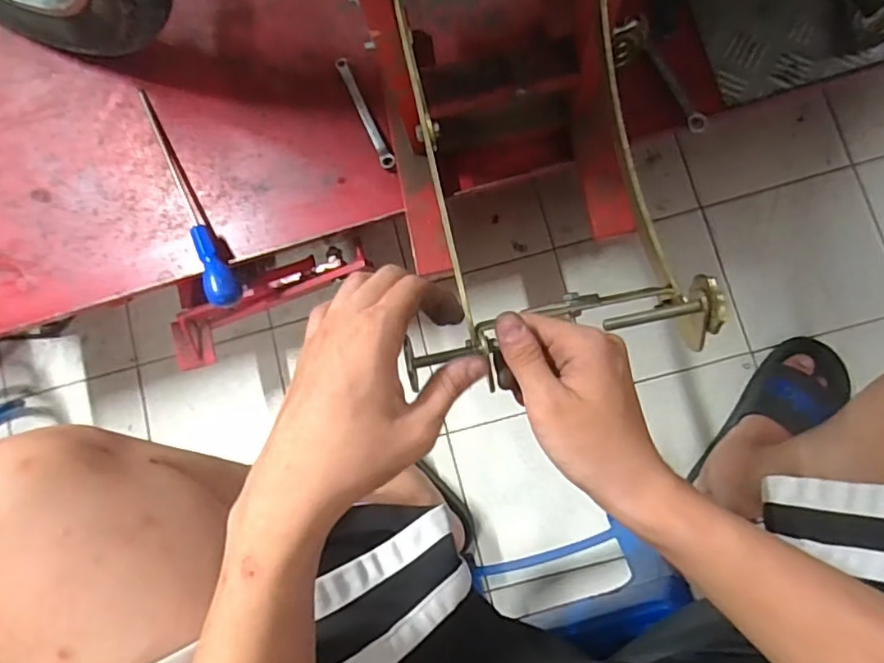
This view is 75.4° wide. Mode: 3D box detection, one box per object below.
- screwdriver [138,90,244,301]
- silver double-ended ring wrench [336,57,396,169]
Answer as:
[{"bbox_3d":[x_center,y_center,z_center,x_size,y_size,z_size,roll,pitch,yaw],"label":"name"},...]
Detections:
[{"bbox_3d":[-0.277,-0.147,0.612,0.029,0.027,0.267,-27,81,1],"label":"screwdriver"},{"bbox_3d":[-0.083,-0.233,0.612,0.015,0.013,0.132,-26,81,1],"label":"silver double-ended ring wrench"}]

